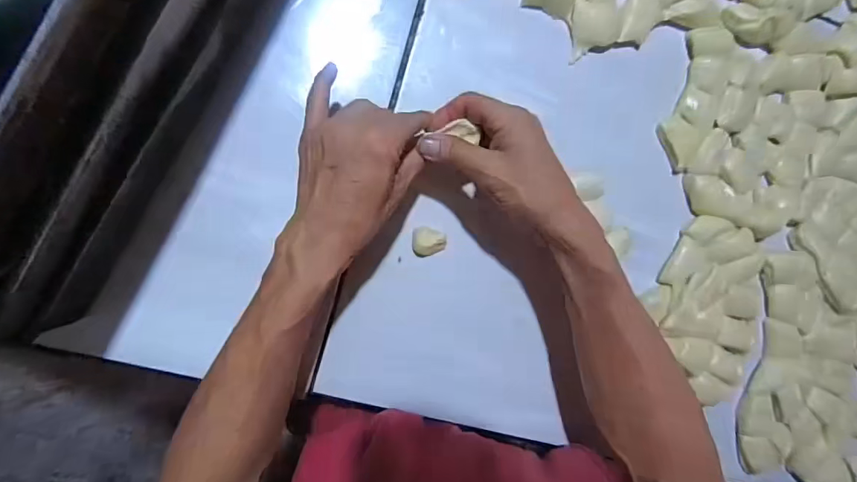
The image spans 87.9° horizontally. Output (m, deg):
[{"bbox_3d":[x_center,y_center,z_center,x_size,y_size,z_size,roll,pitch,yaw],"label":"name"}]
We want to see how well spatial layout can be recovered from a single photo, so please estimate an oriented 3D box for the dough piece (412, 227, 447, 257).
[{"bbox_3d":[0.000,0.002,0.404,0.030,0.021,0.027,19,92,-8],"label":"dough piece"}]

